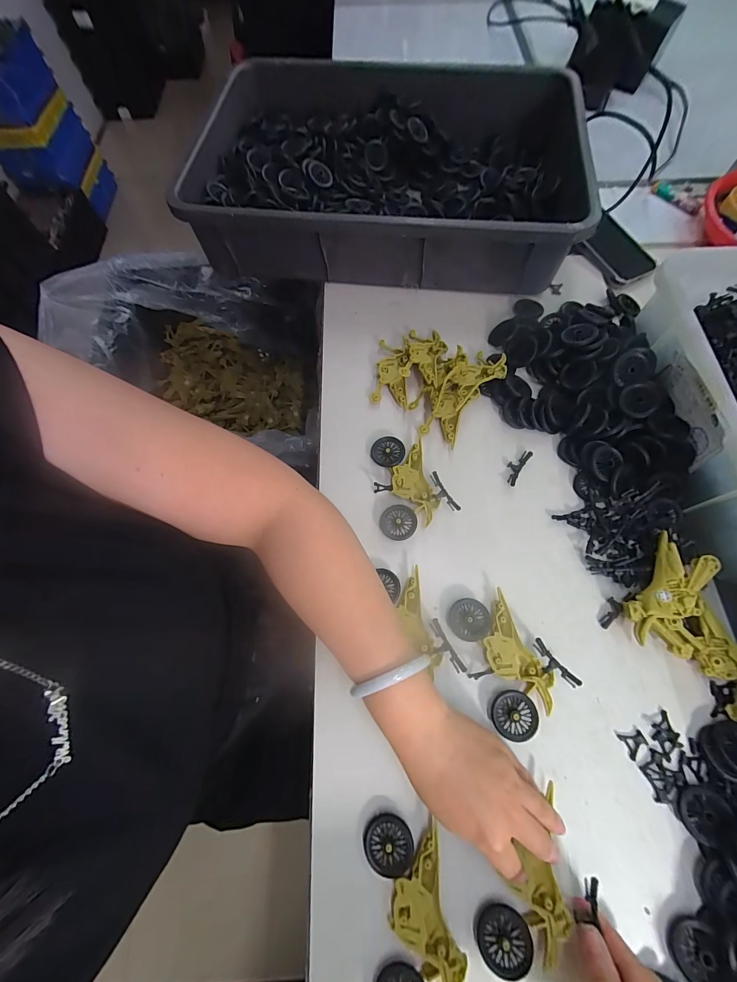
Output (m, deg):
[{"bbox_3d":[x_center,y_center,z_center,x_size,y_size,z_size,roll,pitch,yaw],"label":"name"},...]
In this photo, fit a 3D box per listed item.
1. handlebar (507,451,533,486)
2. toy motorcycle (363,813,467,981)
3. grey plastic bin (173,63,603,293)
[{"bbox_3d":[0.167,-0.027,0.397,0.017,0.007,0.046,32,74,13],"label":"handlebar"},{"bbox_3d":[0.033,0.321,0.265,0.062,0.012,0.117,-5,69,1],"label":"toy motorcycle"},{"bbox_3d":[0.023,-0.460,0.516,0.513,0.109,0.362,6,70,5],"label":"grey plastic bin"}]

